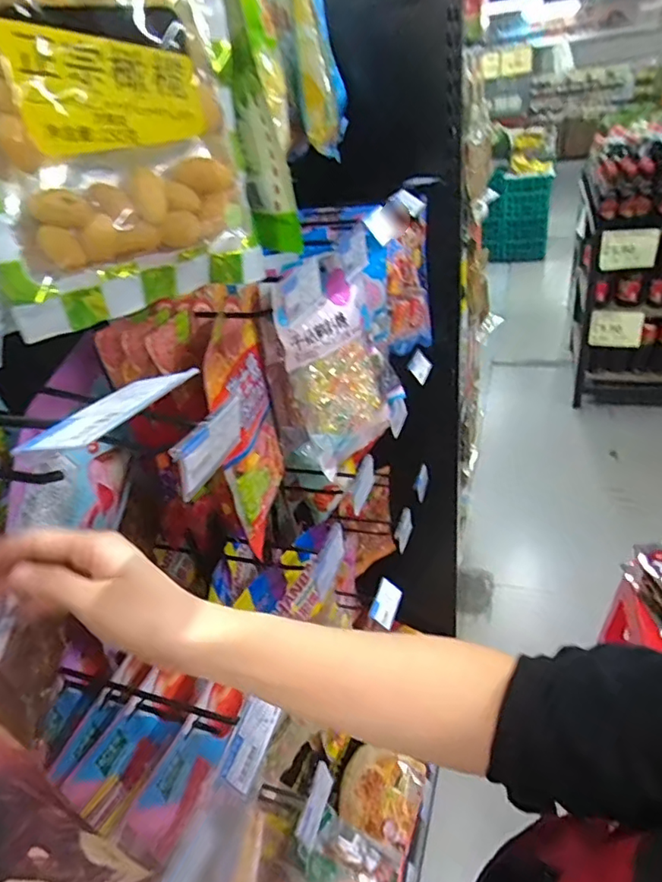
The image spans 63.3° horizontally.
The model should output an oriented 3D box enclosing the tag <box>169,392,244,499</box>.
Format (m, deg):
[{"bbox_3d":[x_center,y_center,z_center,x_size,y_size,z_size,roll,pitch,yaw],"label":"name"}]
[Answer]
[{"bbox_3d":[-0.082,0.001,0.377,0.006,0.038,0.081,6,33,20],"label":"tag"}]

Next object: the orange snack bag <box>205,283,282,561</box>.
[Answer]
[{"bbox_3d":[-0.081,-0.022,0.558,0.026,0.225,0.147,-3,31,8],"label":"orange snack bag"}]

